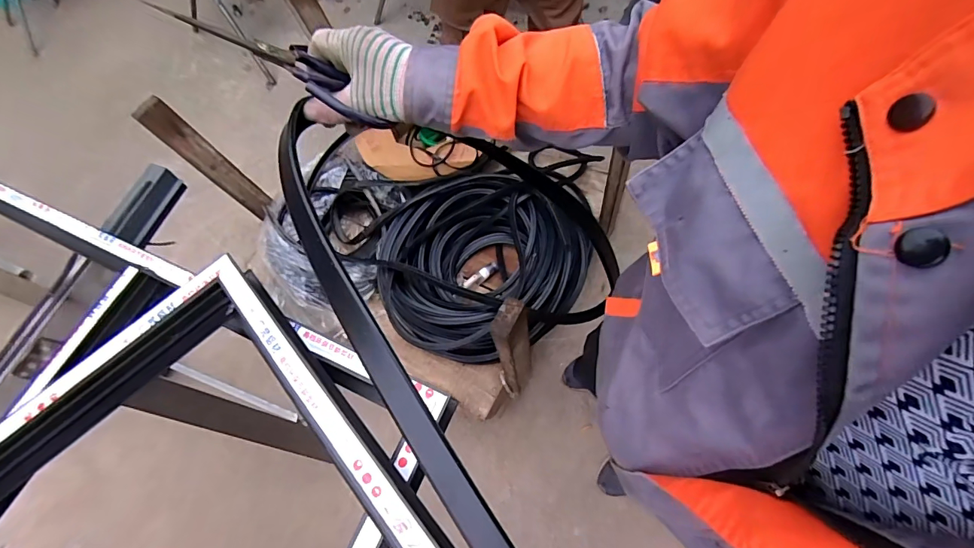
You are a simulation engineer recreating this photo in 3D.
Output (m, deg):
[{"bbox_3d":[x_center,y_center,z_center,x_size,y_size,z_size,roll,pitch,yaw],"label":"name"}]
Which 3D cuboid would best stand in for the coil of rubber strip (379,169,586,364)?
[{"bbox_3d":[-0.033,-0.031,1.299,0.542,0.189,0.555,-3,64,6],"label":"coil of rubber strip"}]

